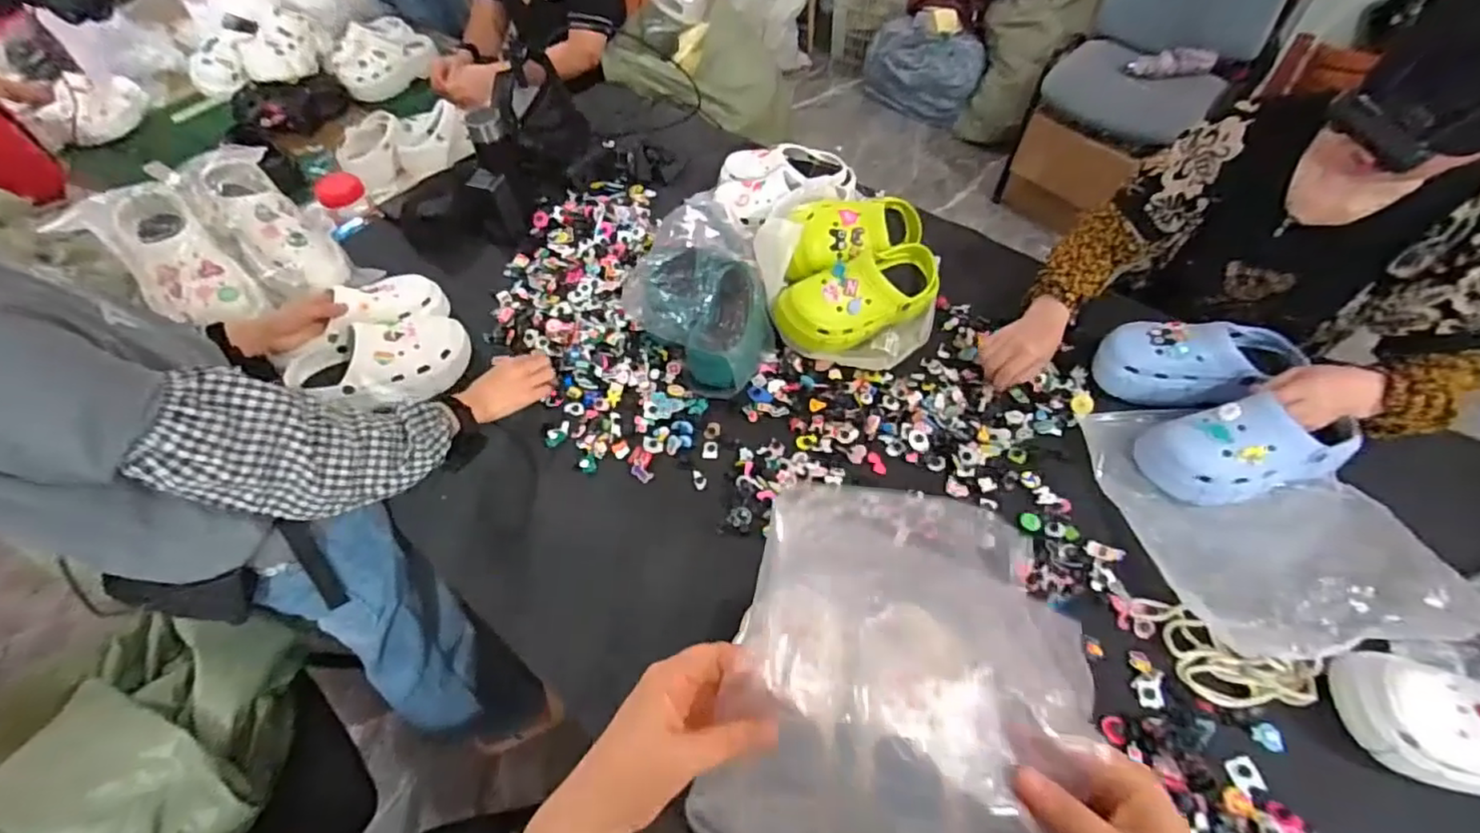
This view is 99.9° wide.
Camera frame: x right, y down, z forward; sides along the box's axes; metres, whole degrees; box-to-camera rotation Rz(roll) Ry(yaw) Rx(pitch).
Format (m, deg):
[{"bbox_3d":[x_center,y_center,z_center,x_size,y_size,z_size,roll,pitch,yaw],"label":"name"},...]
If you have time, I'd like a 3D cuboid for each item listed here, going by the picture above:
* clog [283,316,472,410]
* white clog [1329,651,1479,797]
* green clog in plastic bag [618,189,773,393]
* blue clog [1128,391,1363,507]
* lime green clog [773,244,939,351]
[{"bbox_3d":[-0.535,-0.074,0.942,0.242,0.095,0.128,-25,93,-31],"label":"clog"},{"bbox_3d":[0.742,0.313,0.593,0.258,0.088,0.095,14,58,12],"label":"white clog"},{"bbox_3d":[-0.072,-0.191,0.966,0.203,0.124,0.348,-11,56,-5],"label":"green clog in plastic bag"},{"bbox_3d":[0.642,0.041,0.776,0.235,0.107,0.108,-5,56,-1],"label":"blue clog"},{"bbox_3d":[0.183,-0.186,0.931,0.254,0.082,0.099,-26,59,-14],"label":"lime green clog"}]

